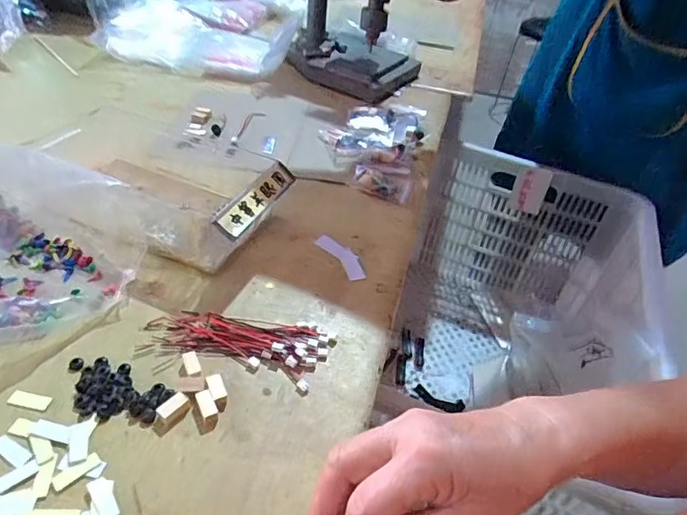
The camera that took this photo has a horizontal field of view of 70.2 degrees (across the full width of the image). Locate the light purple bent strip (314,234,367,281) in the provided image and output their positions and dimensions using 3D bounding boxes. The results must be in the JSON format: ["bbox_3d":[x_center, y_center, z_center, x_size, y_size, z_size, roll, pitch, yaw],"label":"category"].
[{"bbox_3d":[0.000,-0.001,0.497,0.025,0.004,0.067,-27,56,-27],"label":"light purple bent strip"}]

